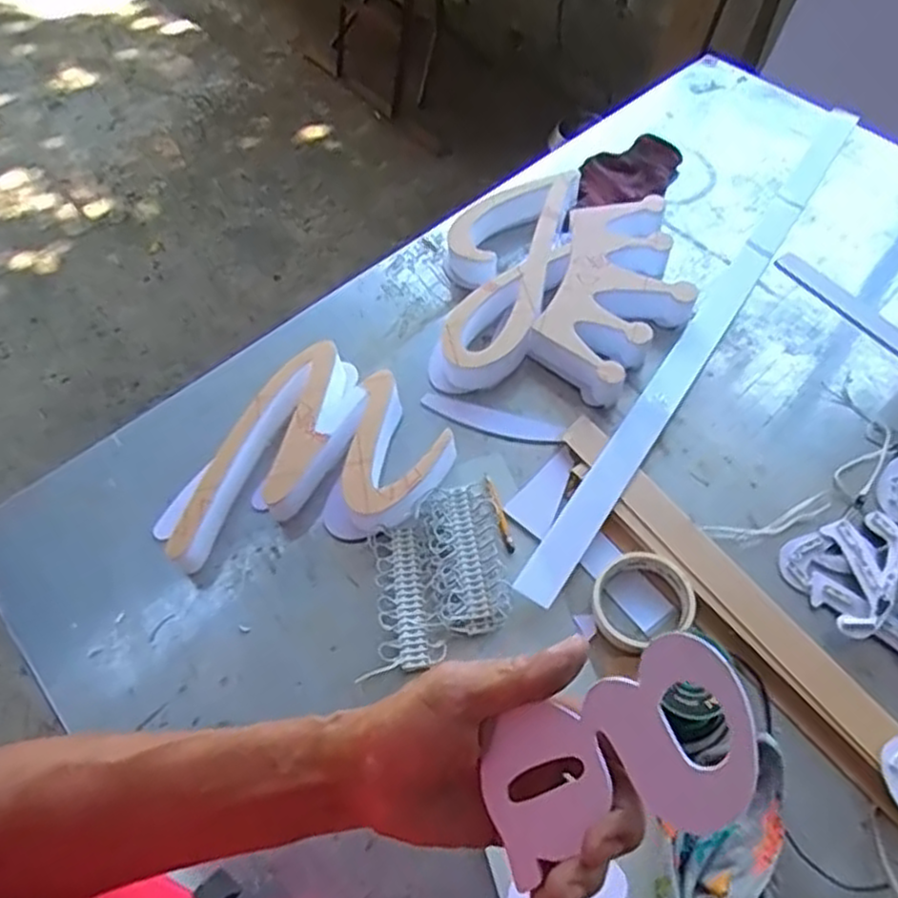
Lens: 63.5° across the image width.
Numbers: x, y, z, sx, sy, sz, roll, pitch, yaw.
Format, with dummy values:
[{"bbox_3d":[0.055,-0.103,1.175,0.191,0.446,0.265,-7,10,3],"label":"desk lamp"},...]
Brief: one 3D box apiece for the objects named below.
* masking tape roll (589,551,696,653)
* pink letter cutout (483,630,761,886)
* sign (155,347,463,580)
[{"bbox_3d":[0.177,0.136,0.665,0.091,0.018,0.079,-22,59,-10],"label":"masking tape roll"},{"bbox_3d":[0.067,0.131,0.304,0.123,0.004,0.067,-33,68,23],"label":"pink letter cutout"},{"bbox_3d":[-0.143,0.031,0.735,0.209,0.053,0.276,33,66,21],"label":"sign"}]

